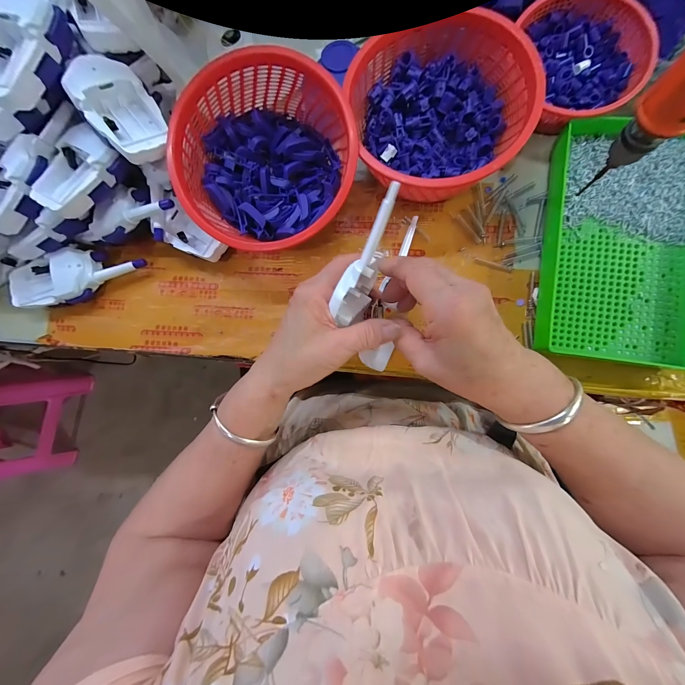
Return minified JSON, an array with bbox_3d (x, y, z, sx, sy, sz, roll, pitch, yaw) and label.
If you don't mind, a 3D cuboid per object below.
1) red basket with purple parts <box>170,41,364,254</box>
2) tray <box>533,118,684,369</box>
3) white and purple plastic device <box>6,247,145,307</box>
[{"bbox_3d":[-0.073,-0.183,0.307,0.176,0.085,0.176,14,87,7],"label":"red basket with purple parts"},{"bbox_3d":[0.284,-0.100,0.285,0.146,0.029,0.234,7,86,6],"label":"tray"},{"bbox_3d":[-0.328,-0.081,0.361,0.167,0.036,0.065,-6,84,5],"label":"white and purple plastic device"}]

